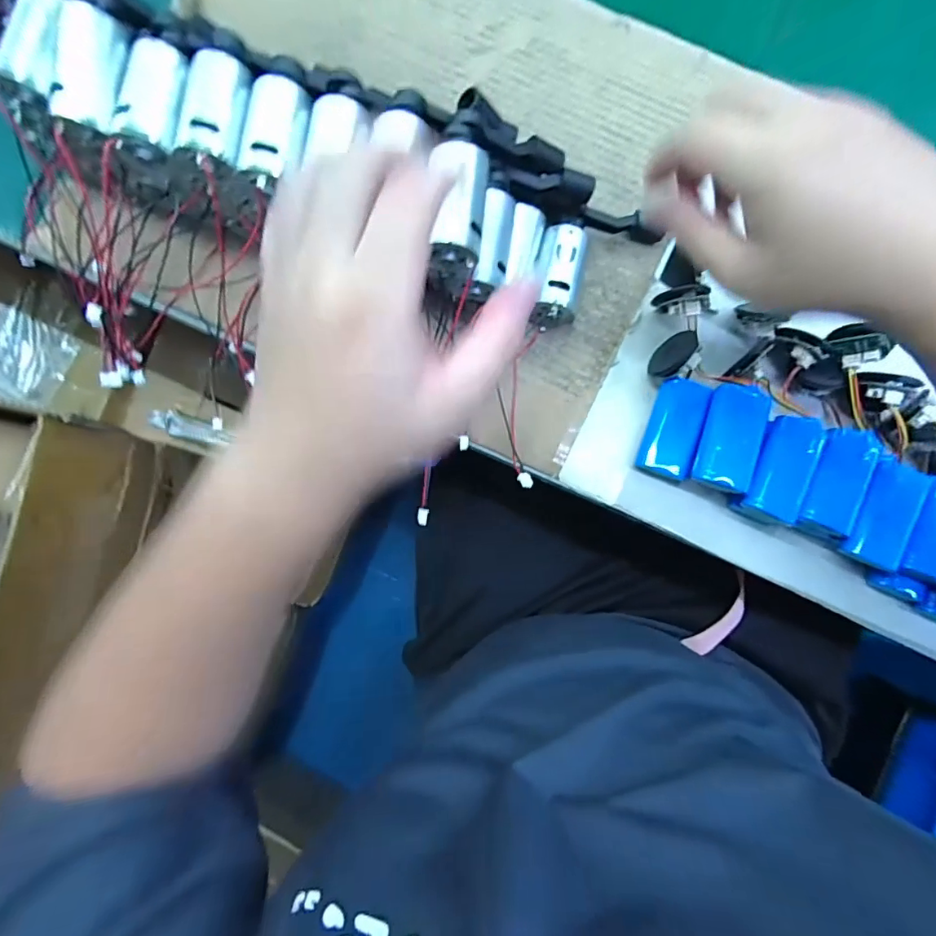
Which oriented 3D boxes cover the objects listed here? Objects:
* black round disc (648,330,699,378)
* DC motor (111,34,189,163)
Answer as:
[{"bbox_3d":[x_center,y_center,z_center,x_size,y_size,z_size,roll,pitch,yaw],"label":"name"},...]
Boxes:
[{"bbox_3d":[0.145,-0.078,0.348,0.037,0.007,0.021,-44,67,31],"label":"black round disc"},{"bbox_3d":[-0.176,-0.208,0.282,0.031,0.024,0.064,4,84,-2],"label":"DC motor"}]

